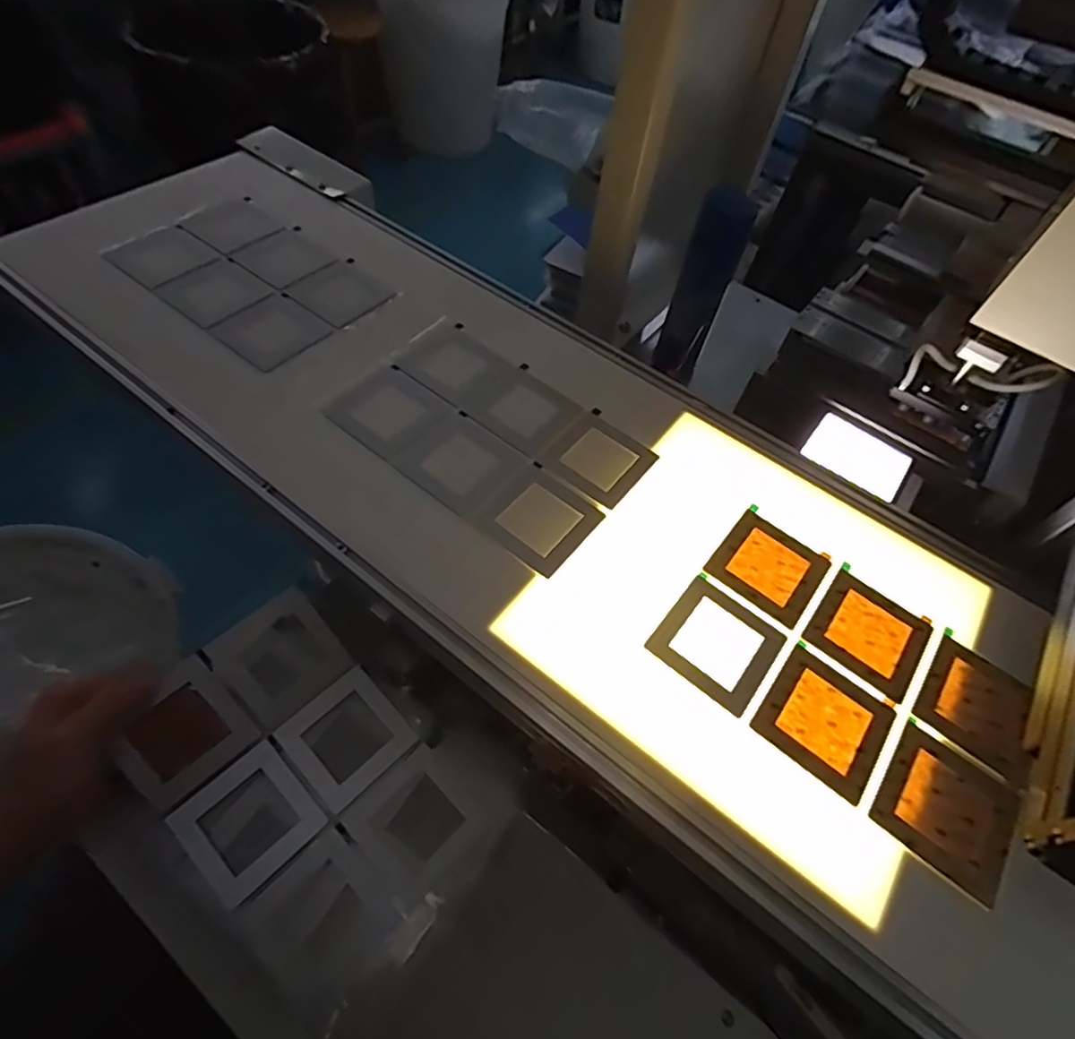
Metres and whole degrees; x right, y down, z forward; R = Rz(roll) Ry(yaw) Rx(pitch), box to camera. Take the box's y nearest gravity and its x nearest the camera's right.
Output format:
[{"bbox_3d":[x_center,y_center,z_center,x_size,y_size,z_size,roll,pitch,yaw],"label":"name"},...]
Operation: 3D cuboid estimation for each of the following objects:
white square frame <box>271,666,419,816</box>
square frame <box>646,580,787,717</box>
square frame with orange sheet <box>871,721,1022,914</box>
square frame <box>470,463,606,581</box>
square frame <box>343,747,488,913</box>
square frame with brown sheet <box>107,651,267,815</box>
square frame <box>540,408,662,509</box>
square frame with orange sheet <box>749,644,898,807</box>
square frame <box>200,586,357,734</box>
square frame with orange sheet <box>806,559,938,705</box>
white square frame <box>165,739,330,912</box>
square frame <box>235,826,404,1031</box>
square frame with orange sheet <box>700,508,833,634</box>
[{"bbox_3d":[-0.153,0.175,0.481,0.082,0.009,0.082,41,64,20],"label":"white square frame"},{"bbox_3d":[0.133,0.090,0.441,0.080,0.004,0.079,37,59,17],"label":"square frame"},{"bbox_3d":[0.269,0.188,0.390,0.082,0.004,0.082,37,59,16],"label":"square frame with orange sheet"},{"bbox_3d":[0.001,-0.002,0.488,0.082,0.004,0.082,36,59,16],"label":"square frame"},{"bbox_3d":[-0.093,0.231,0.456,0.083,0.012,0.084,-39,68,-24],"label":"square frame"},{"bbox_3d":[-0.266,0.160,0.445,0.083,0.005,0.081,-41,105,-25],"label":"square frame with brown sheet"},{"bbox_3d":[0.055,-0.055,0.531,0.081,0.004,0.078,35,59,16],"label":"square frame"},{"bbox_3d":[0.201,0.138,0.416,0.079,0.004,0.079,37,59,16],"label":"square frame with orange sheet"},{"bbox_3d":[-0.207,0.112,0.485,0.083,0.005,0.084,-39,101,-26],"label":"square frame"},{"bbox_3d":[0.257,0.085,0.459,0.079,0.004,0.084,36,59,16],"label":"square frame with orange sheet"},{"bbox_3d":[-0.214,0.223,0.442,0.082,0.010,0.082,40,63,19],"label":"white square frame"},{"bbox_3d":[-0.150,0.281,0.419,0.089,0.010,0.080,40,63,19],"label":"square frame"},{"bbox_3d":[0.189,0.037,0.486,0.079,0.006,0.082,36,59,16],"label":"square frame with orange sheet"}]

